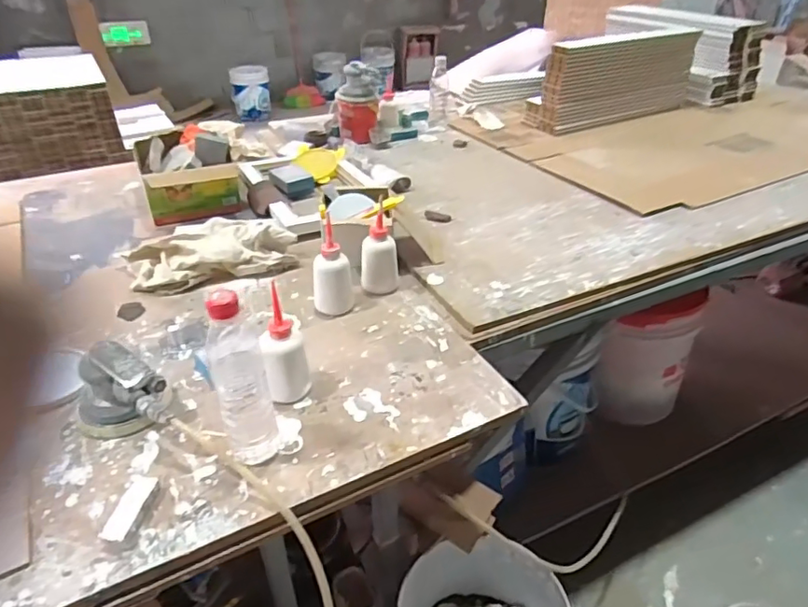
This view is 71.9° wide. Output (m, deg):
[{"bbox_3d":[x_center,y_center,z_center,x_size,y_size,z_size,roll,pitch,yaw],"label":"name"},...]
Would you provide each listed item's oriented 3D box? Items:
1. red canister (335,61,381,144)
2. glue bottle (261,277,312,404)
[{"bbox_3d":[-0.130,-0.573,1.572,0.126,0.189,0.139,-3,34,-6],"label":"red canister"},{"bbox_3d":[-0.156,0.058,0.708,0.058,0.151,0.064,-2,34,-4],"label":"glue bottle"}]

